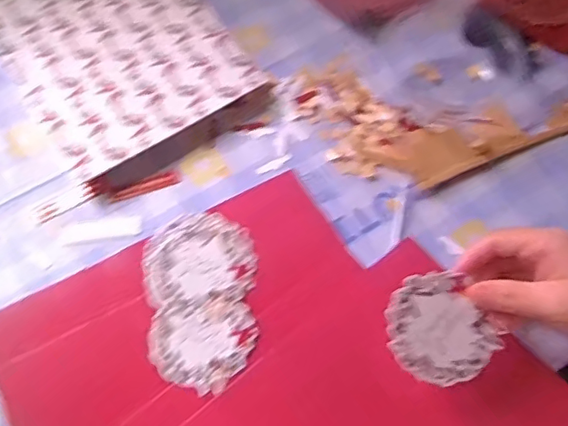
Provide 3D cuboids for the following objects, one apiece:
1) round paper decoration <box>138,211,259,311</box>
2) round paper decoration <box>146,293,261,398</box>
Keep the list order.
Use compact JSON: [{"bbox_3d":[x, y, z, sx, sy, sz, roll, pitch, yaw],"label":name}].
[{"bbox_3d":[-0.063,0.032,0.424,0.082,0.007,0.071,-8,63,-4],"label":"round paper decoration"},{"bbox_3d":[-0.058,0.087,0.395,0.071,0.006,0.067,0,63,0],"label":"round paper decoration"}]

